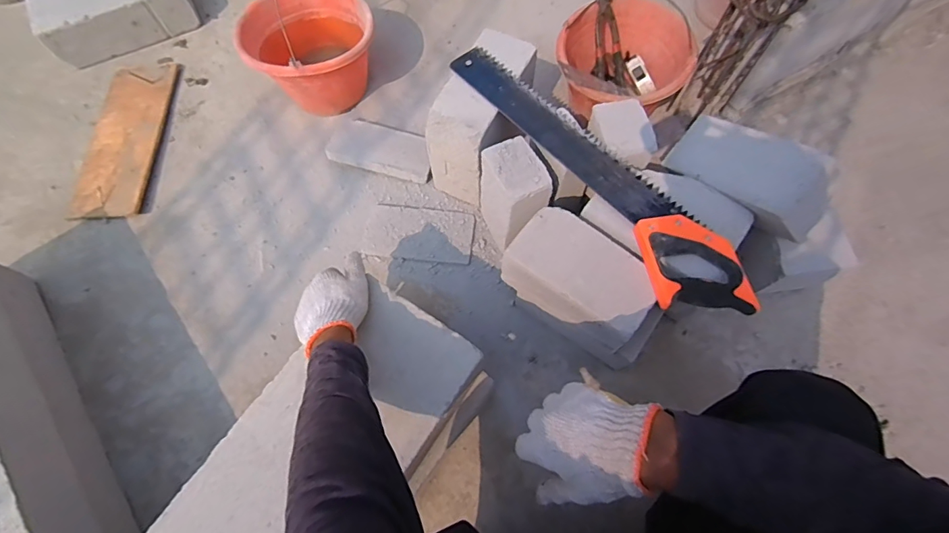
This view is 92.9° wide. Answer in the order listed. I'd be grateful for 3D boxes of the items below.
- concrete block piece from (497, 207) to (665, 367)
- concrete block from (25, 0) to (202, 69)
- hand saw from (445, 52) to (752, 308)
[{"bbox_3d":[0.155,0.031,0.642,0.218,0.102,0.133,41,74,16],"label":"concrete block piece"},{"bbox_3d":[-0.798,-0.583,1.008,0.303,0.104,0.179,-24,69,-9],"label":"concrete block"},{"bbox_3d":[0.162,-0.148,0.649,0.115,0.026,0.550,-34,71,-12],"label":"hand saw"}]

